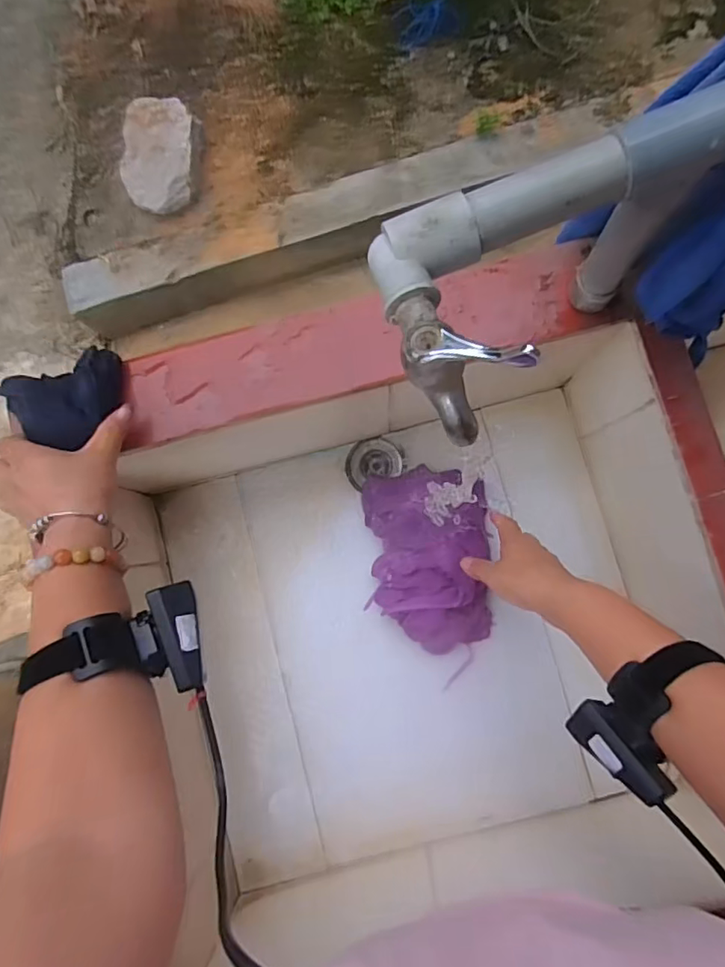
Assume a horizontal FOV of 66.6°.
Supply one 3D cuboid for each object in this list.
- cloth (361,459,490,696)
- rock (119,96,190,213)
[{"bbox_3d":[0.073,0.087,0.603,0.134,0.065,0.205,-1,85,2],"label":"cloth"},{"bbox_3d":[-0.505,-0.790,1.354,0.190,0.119,0.229,3,85,2],"label":"rock"}]

